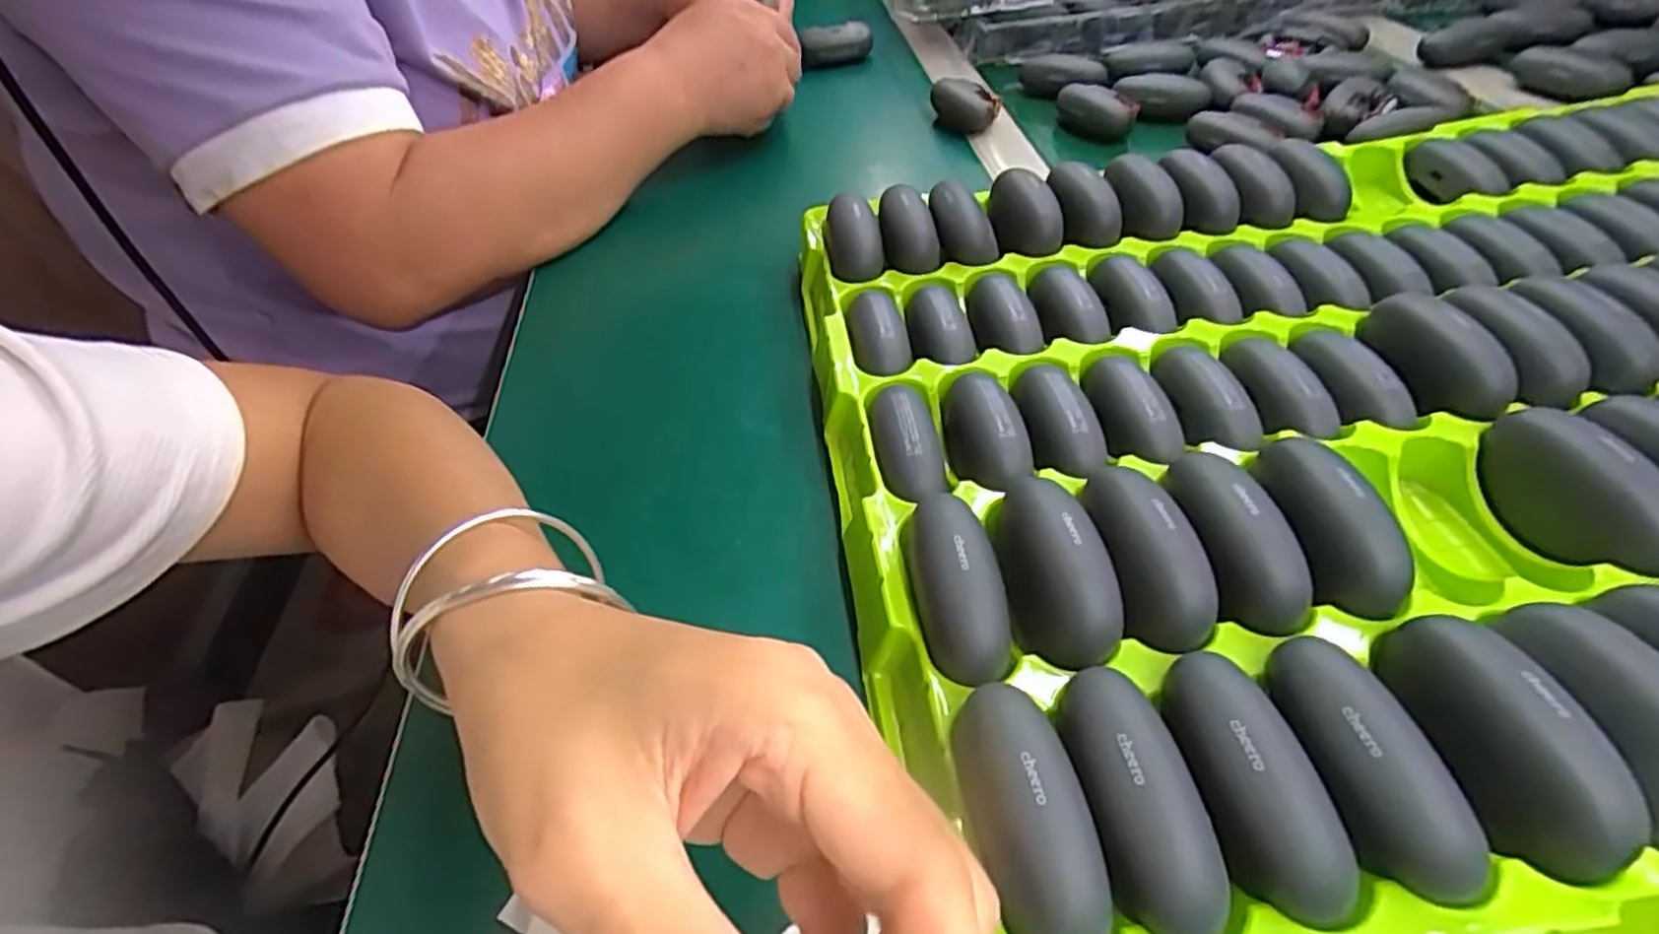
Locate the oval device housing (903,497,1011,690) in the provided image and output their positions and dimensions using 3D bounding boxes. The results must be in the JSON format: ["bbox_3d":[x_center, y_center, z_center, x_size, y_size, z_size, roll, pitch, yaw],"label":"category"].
[{"bbox_3d":[0.040,0.035,0.247,0.023,0.019,0.067,-9,45,-3],"label":"oval device housing"}]

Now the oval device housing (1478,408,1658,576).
[{"bbox_3d":[0.250,0.009,0.261,0.020,0.039,0.062,9,46,-29],"label":"oval device housing"}]

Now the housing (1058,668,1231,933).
[{"bbox_3d":[0.076,0.082,0.194,0.023,0.024,0.064,-9,56,-5],"label":"housing"}]

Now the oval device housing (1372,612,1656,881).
[{"bbox_3d":[0.173,0.066,0.198,0.027,0.023,0.065,-7,45,-1],"label":"oval device housing"}]

